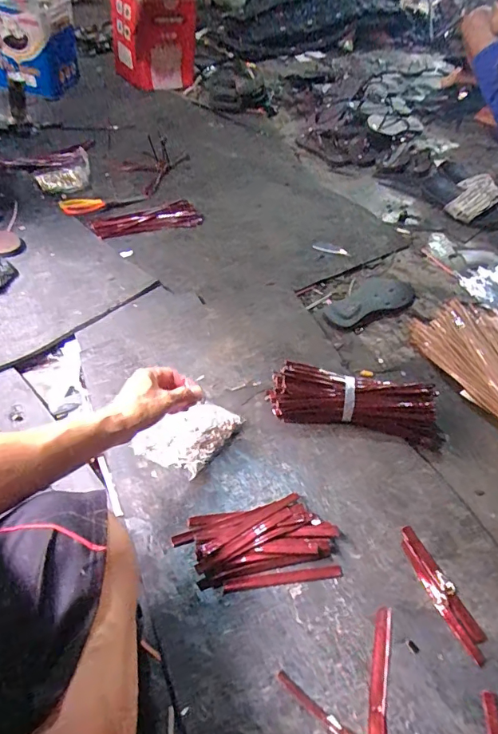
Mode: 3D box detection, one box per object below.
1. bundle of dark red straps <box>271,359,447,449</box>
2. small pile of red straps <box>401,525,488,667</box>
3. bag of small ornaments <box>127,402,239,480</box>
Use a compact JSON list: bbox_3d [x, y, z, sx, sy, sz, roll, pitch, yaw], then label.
[{"bbox_3d":[0.172,0.056,0.732,0.279,0.066,0.077,10,47,8],"label":"bundle of dark red straps"},{"bbox_3d":[0.234,0.271,0.564,0.035,0.005,0.158,-15,49,-15],"label":"small pile of red straps"},{"bbox_3d":[-0.092,0.103,0.709,0.098,0.027,0.137,26,51,21],"label":"bag of small ornaments"}]

